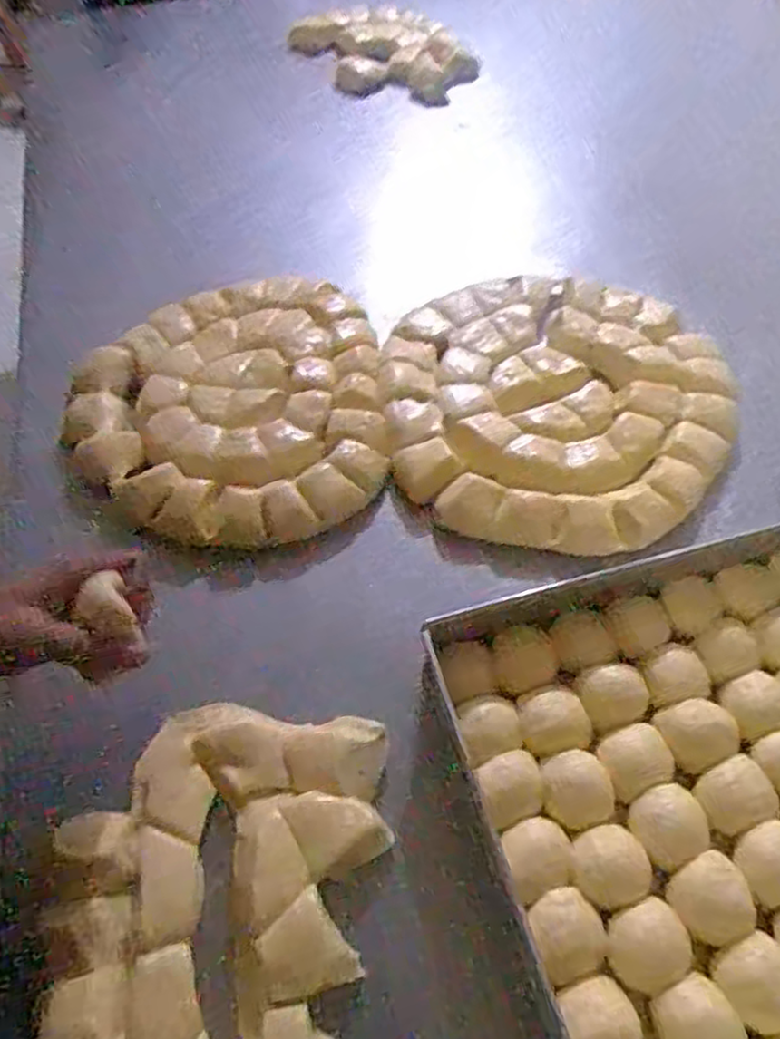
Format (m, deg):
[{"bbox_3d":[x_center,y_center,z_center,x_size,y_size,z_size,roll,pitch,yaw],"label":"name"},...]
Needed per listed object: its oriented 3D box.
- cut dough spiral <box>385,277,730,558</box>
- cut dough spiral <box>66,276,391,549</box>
[{"bbox_3d":[0.141,-0.106,0.613,0.285,0.028,0.294,-6,57,-4],"label":"cut dough spiral"},{"bbox_3d":[-0.137,-0.104,0.606,0.250,0.033,0.279,-5,57,-3],"label":"cut dough spiral"}]

